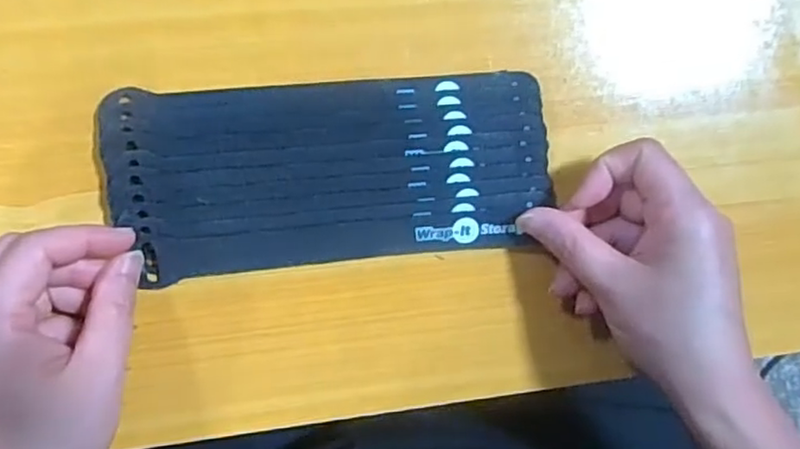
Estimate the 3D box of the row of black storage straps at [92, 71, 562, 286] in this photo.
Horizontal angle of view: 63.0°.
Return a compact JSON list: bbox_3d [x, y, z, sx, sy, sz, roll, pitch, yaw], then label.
[{"bbox_3d":[-0.030,-0.025,0.306,0.199,0.013,0.083,-5,94,-6],"label":"row of black storage straps"}]

